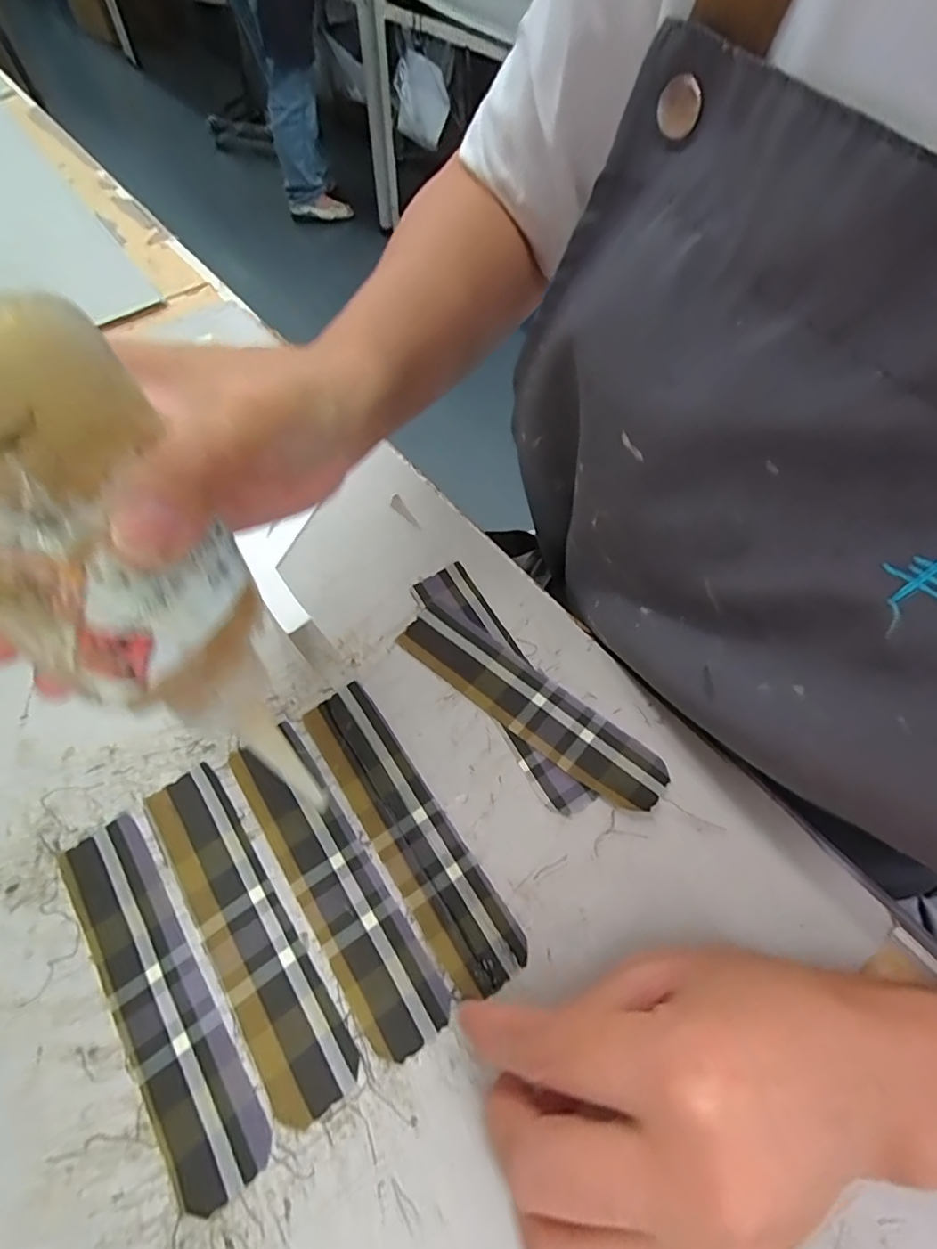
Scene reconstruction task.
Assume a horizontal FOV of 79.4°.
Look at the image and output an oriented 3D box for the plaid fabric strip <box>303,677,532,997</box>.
[{"bbox_3d":[-0.028,0.087,0.247,0.032,0.004,0.140,-31,64,-17],"label":"plaid fabric strip"}]

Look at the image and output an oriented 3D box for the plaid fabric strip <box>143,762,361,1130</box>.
[{"bbox_3d":[-0.091,0.120,0.227,0.031,0.004,0.139,-32,63,-18],"label":"plaid fabric strip"}]

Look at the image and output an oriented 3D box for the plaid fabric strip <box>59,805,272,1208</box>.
[{"bbox_3d":[-0.120,0.139,0.216,0.032,0.004,0.140,-33,64,-18],"label":"plaid fabric strip"}]

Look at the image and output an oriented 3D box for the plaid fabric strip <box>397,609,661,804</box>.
[{"bbox_3d":[0.027,0.036,0.272,0.142,0.005,0.032,35,65,20],"label":"plaid fabric strip"}]

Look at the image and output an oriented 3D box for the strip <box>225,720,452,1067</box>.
[{"bbox_3d":[-0.058,0.105,0.236,0.033,0.005,0.138,-32,63,-18],"label":"strip"}]

